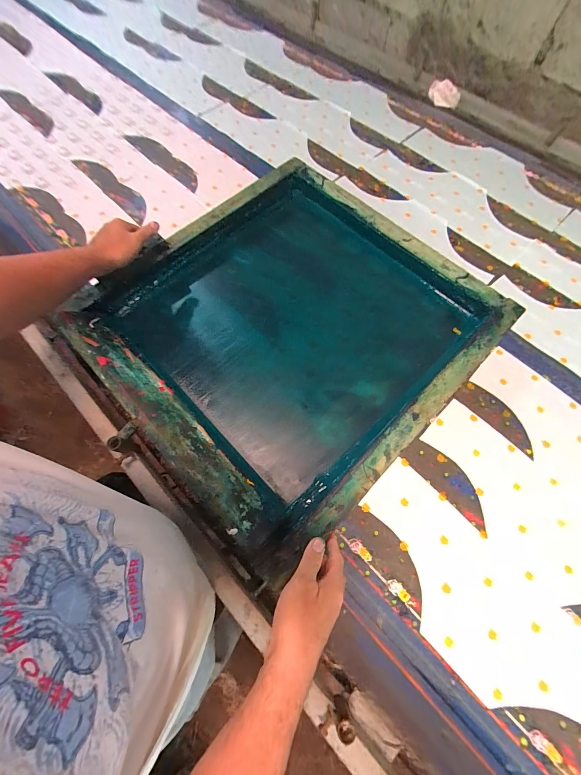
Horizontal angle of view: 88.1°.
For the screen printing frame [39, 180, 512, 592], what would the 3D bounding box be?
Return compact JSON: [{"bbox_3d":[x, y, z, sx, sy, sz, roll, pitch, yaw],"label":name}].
[{"bbox_3d":[-0.003,-0.131,0.573,0.606,0.100,0.625,42,74,15],"label":"screen printing frame"}]

